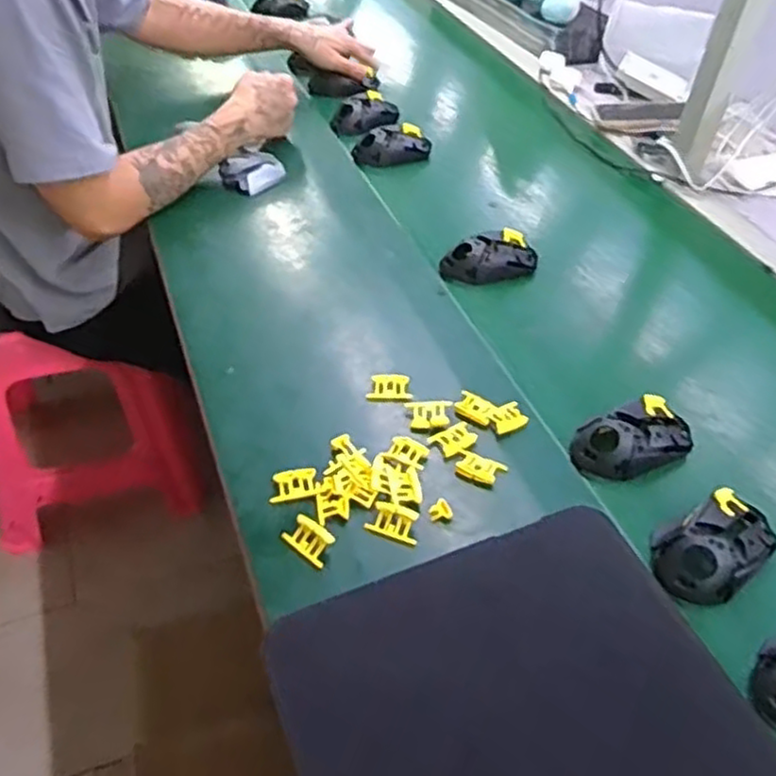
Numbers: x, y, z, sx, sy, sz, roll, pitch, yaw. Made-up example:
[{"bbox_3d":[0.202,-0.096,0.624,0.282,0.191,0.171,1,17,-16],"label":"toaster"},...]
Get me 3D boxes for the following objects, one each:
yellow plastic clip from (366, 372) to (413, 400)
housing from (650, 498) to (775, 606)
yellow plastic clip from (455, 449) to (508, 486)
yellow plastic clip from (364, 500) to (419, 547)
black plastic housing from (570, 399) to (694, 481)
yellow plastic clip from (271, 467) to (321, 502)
[{"bbox_3d":[0.001,0.000,0.706,0.040,0.013,0.028,6,76,4],"label":"yellow plastic clip"},{"bbox_3d":[0.265,0.128,0.583,0.107,0.034,0.071,-26,52,-27],"label":"housing"},{"bbox_3d":[0.082,0.072,0.637,0.043,0.006,0.029,21,47,17],"label":"yellow plastic clip"},{"bbox_3d":[0.006,0.112,0.597,0.044,0.015,0.025,20,46,15],"label":"yellow plastic clip"},{"bbox_3d":[0.227,0.047,0.660,0.116,0.035,0.060,-15,47,-18],"label":"black plastic housing"},{"bbox_3d":[-0.081,0.084,0.621,0.041,0.008,0.026,-6,45,-10],"label":"yellow plastic clip"}]

